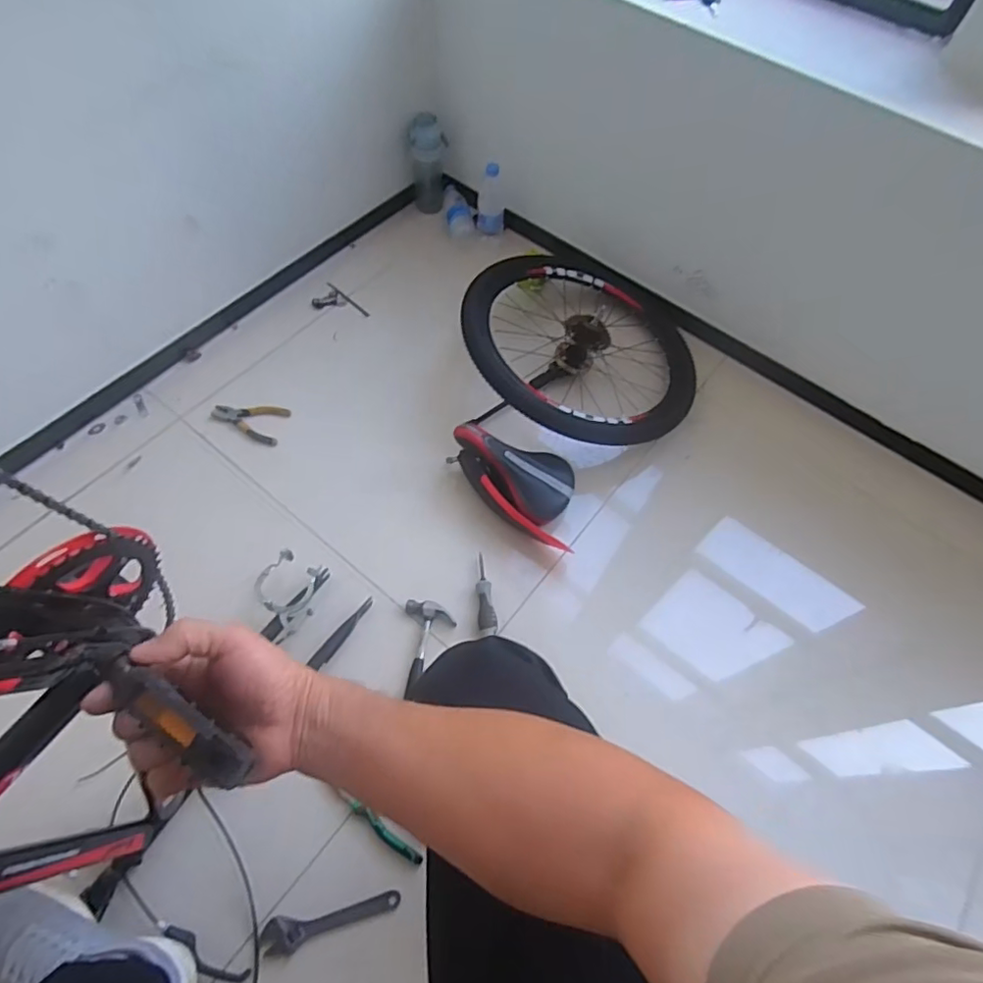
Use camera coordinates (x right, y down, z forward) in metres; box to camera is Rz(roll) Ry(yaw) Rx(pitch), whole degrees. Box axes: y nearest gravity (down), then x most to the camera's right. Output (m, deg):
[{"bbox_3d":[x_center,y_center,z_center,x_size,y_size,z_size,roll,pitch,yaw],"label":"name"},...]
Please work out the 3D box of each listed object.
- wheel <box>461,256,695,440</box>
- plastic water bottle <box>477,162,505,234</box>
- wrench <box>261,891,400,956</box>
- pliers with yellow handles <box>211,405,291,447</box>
[{"bbox_3d":[0.209,-0.346,1.254,0.507,0.135,0.531,2,62,-3],"label":"wheel"},{"bbox_3d":[0.002,-0.706,1.404,0.072,0.160,0.073,0,62,-4],"label":"plastic water bottle"},{"bbox_3d":[-0.229,0.618,0.835,0.189,0.018,0.043,-10,63,-9],"label":"wrench"},{"bbox_3d":[-0.506,-0.151,1.201,0.158,0.013,0.083,14,62,4],"label":"pliers with yellow handles"}]

